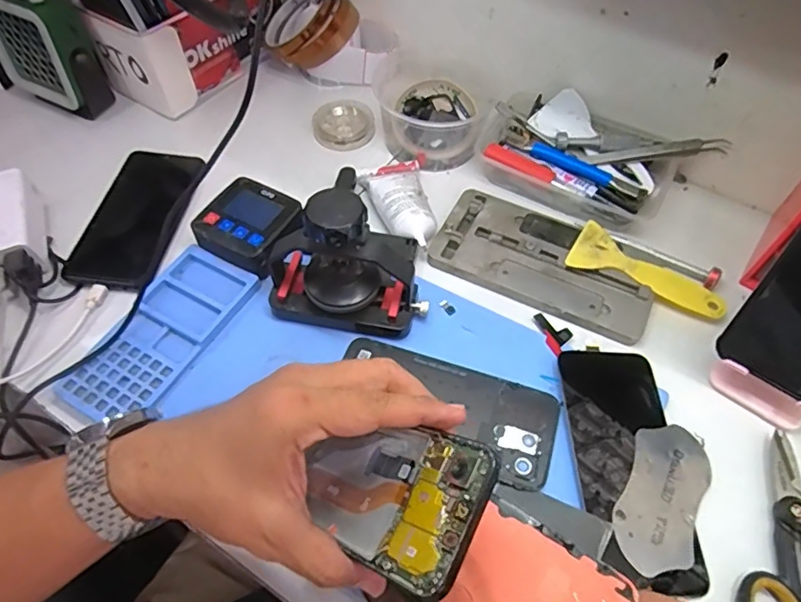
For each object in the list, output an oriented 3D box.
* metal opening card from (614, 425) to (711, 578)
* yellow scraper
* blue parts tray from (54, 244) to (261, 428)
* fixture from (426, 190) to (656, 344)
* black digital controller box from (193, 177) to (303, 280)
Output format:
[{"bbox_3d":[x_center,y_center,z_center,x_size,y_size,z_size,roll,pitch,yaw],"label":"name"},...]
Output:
[{"bbox_3d":[0.170,0.125,0.356,0.050,0.004,0.100,28,58,7],"label":"metal opening card"},{"bbox_3d":[0.199,-0.020,0.448,0.122,0.010,0.049,28,60,17],"label":"yellow scraper"},{"bbox_3d":[-0.178,0.025,0.413,0.070,0.017,0.146,26,60,16],"label":"blue parts tray"},{"bbox_3d":[0.118,-0.032,0.457,0.179,0.009,0.086,26,60,16],"label":"fixture"},{"bbox_3d":[-0.123,-0.061,0.454,0.075,0.026,0.072,32,61,19],"label":"black digital controller box"}]

